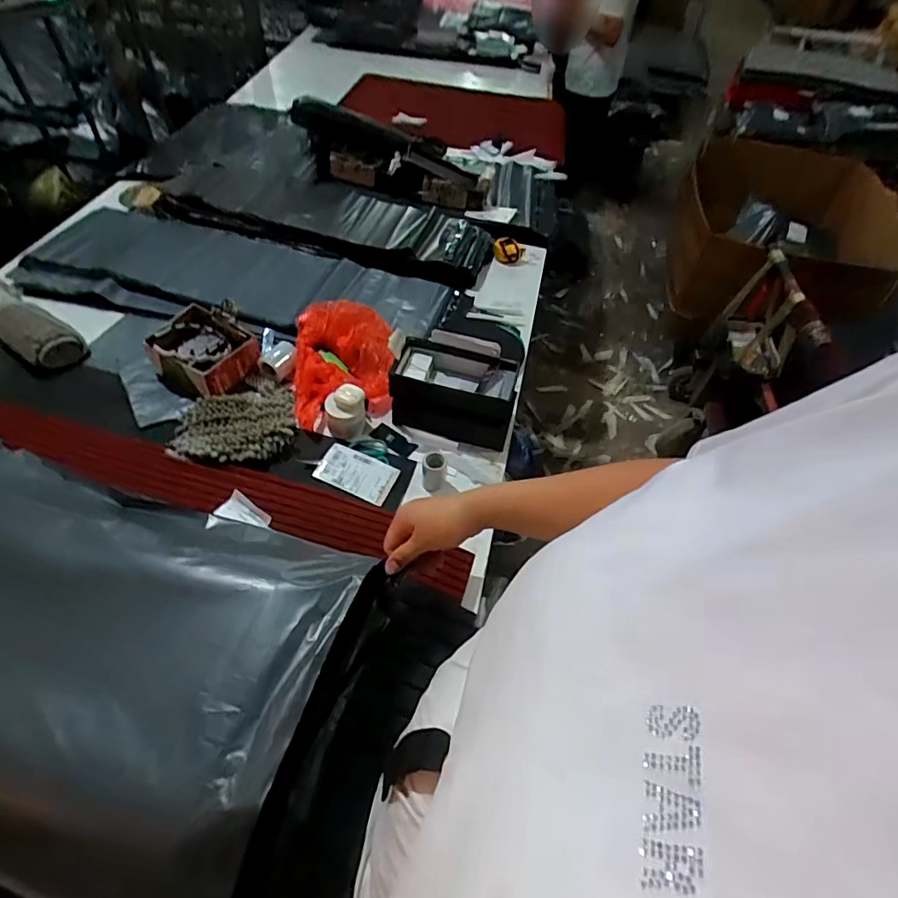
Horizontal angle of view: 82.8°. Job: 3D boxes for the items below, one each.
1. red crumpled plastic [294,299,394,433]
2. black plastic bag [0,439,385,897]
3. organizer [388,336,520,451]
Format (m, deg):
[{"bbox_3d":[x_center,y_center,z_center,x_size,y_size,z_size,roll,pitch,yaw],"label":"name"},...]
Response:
[{"bbox_3d":[-0.203,-0.165,0.974,0.184,0.091,0.262,0,53,-4],"label":"red crumpled plastic"},{"bbox_3d":[-0.400,0.181,0.511,0.557,0.062,0.345,16,54,8],"label":"black plastic bag"},{"bbox_3d":[0.008,-0.099,0.931,0.213,0.111,0.130,11,52,4],"label":"organizer"}]

